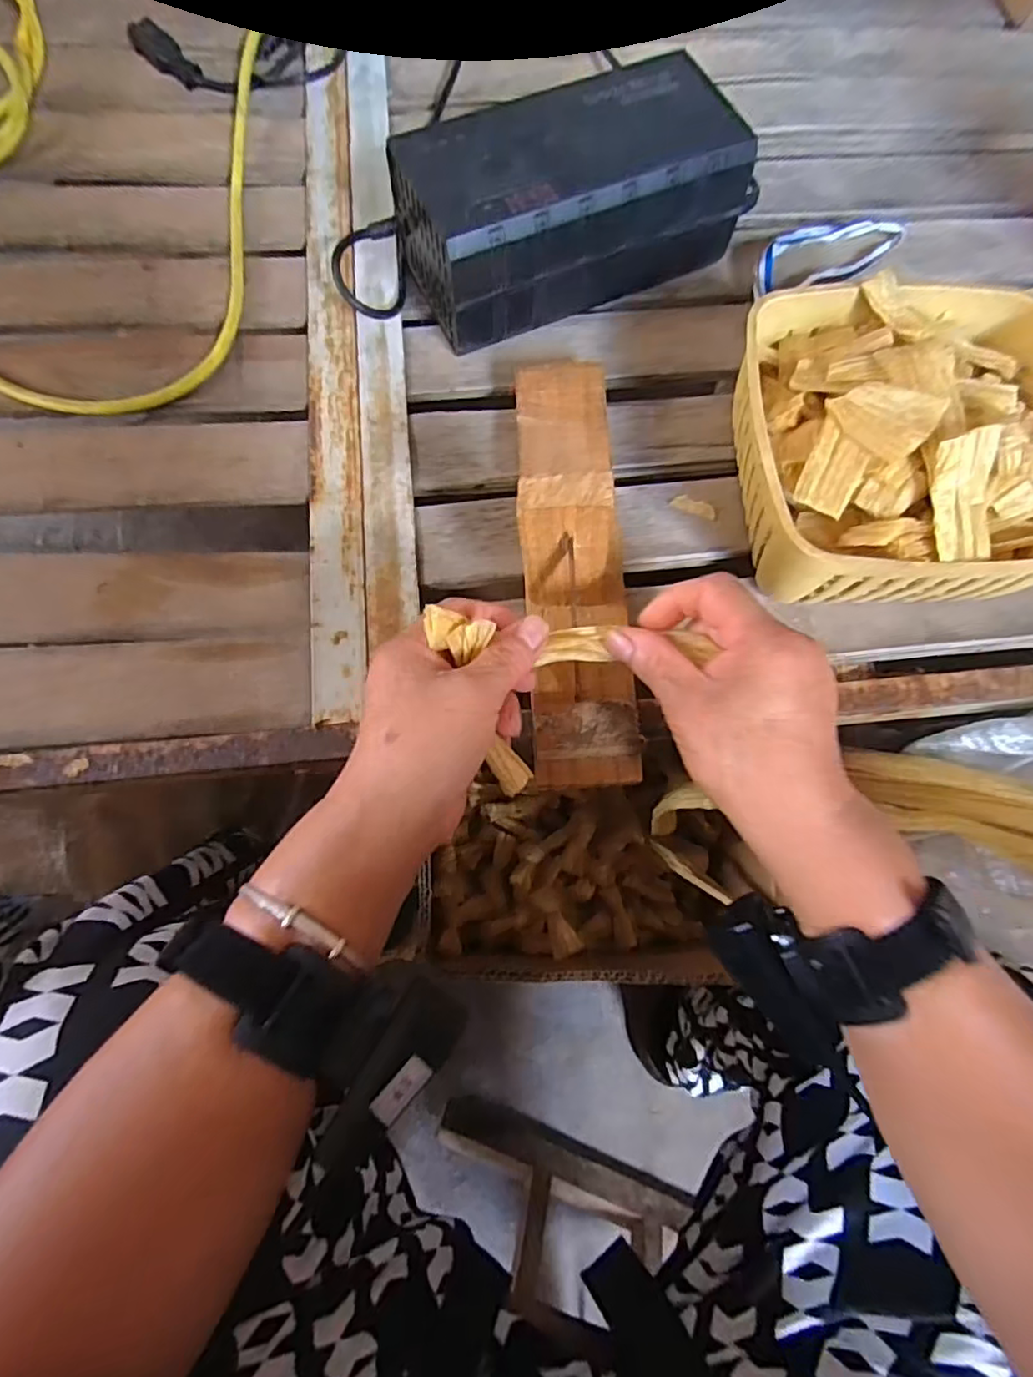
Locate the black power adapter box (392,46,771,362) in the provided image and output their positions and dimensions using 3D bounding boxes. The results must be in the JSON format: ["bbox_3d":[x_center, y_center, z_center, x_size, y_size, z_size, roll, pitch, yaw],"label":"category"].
[{"bbox_3d":[0.037,-0.325,0.434,0.219,0.089,0.103,-22,75,-7],"label":"black power adapter box"}]

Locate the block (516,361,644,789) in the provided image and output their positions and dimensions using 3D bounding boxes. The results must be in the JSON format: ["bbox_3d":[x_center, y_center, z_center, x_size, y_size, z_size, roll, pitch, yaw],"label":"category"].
[{"bbox_3d":[0.032,-0.093,0.348,0.063,0.122,0.280,-2,73,-1],"label":"block"}]

